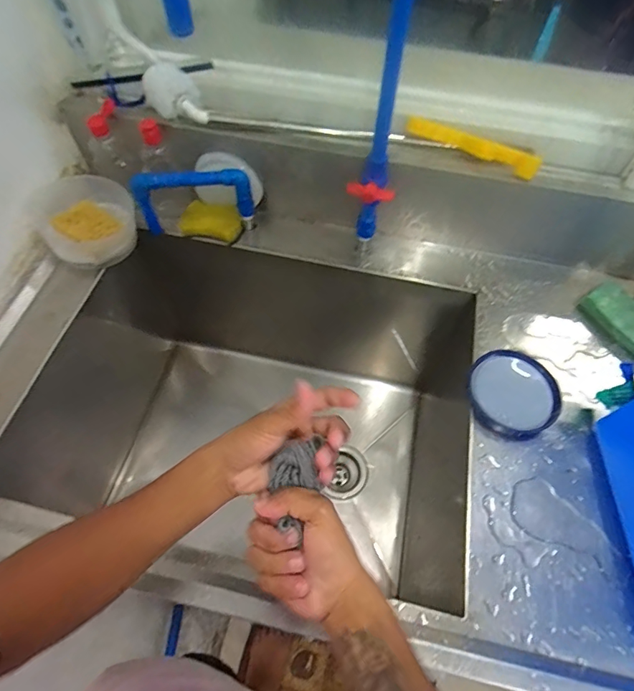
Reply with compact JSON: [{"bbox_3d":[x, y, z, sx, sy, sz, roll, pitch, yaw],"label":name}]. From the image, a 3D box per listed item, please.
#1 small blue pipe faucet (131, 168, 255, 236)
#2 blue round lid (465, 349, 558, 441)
[{"bbox_3d":[-0.195,-0.234,0.709,0.178,0.136,0.037,-4,63,-4],"label":"small blue pipe faucet"},{"bbox_3d":[0.269,0.066,0.602,0.107,0.029,0.120,-12,61,-9],"label":"blue round lid"}]

